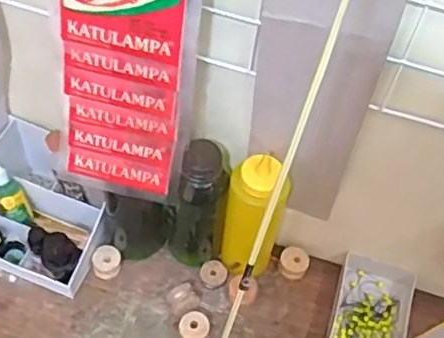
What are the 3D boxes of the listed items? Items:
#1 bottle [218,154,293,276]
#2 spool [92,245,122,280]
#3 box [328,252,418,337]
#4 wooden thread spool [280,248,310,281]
[{"bbox_3d":[0.033,0.055,0.694,0.064,0.186,0.054,14,55,5],"label":"bottle"},{"bbox_3d":[-0.136,0.111,0.754,0.033,0.030,0.029,-18,59,-17],"label":"spool"},{"bbox_3d":[0.167,0.170,0.723,0.089,0.033,0.144,16,55,6],"label":"box"},{"bbox_3d":[0.087,0.113,0.765,0.034,0.021,0.033,27,57,13],"label":"wooden thread spool"}]

